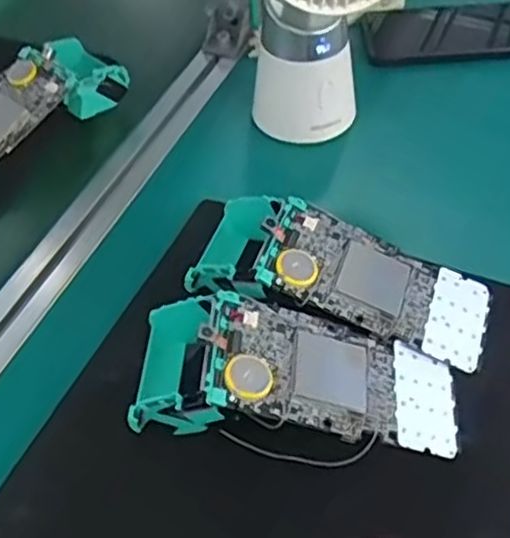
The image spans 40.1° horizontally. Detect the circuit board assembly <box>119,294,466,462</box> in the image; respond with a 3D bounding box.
[{"bbox_3d":[0.024,0.059,0.378,0.171,0.055,0.082,9,46,-3],"label":"circuit board assembly"}]

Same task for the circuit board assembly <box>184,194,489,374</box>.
[{"bbox_3d":[0.051,0.005,0.422,0.175,0.050,0.075,12,48,18],"label":"circuit board assembly"}]

